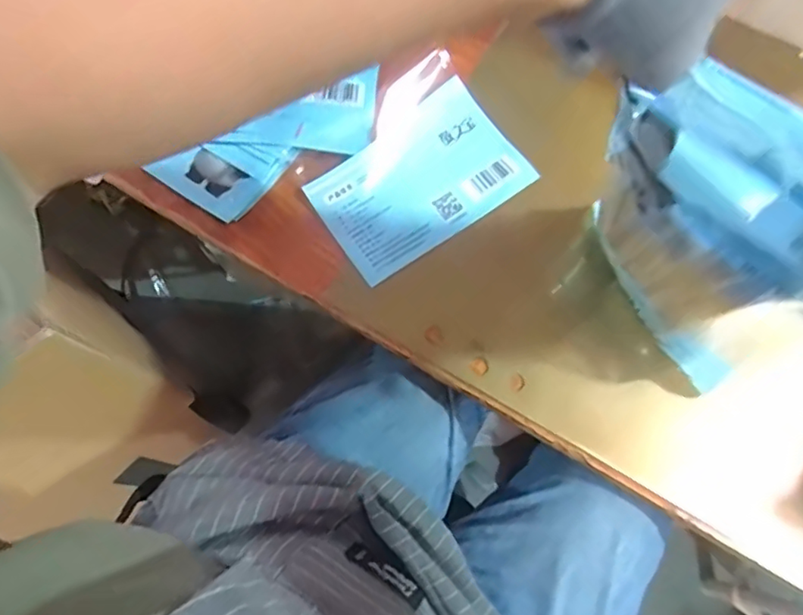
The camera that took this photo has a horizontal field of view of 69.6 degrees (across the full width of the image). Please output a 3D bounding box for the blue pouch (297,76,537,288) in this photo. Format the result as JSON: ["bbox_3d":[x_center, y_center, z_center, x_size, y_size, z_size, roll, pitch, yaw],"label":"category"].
[{"bbox_3d":[0.017,-0.122,0.552,0.194,0.013,0.127,-35,76,-11],"label":"blue pouch"}]

